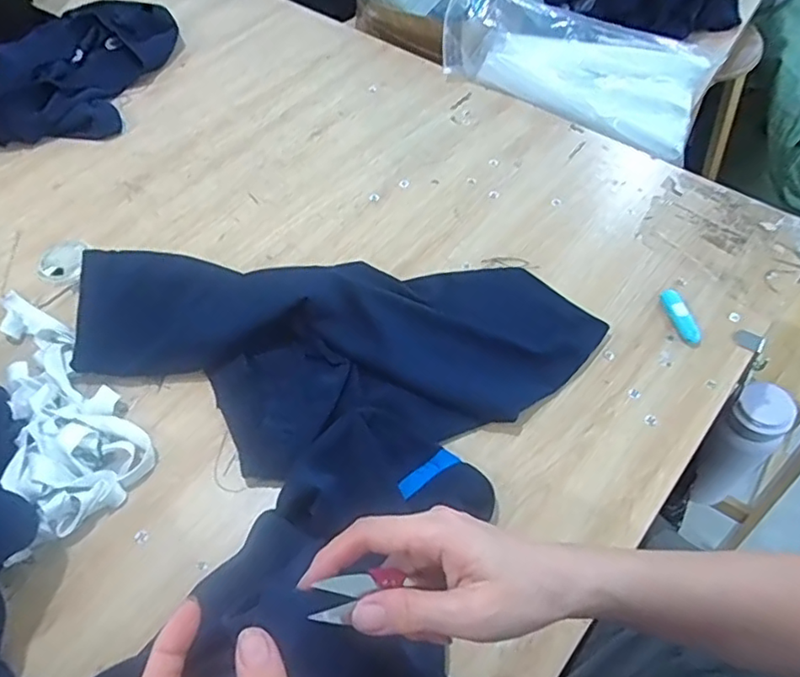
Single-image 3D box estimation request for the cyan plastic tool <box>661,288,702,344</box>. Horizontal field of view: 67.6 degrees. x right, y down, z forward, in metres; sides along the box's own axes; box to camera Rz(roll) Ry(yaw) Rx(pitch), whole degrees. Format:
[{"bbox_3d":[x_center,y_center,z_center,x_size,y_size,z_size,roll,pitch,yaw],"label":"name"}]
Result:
[{"bbox_3d":[0.301,-0.028,0.643,0.021,0.015,0.072,-8,57,-3],"label":"cyan plastic tool"}]

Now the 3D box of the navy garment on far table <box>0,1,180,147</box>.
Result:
[{"bbox_3d":[-0.503,-0.416,0.919,0.249,0.062,0.308,8,57,7],"label":"navy garment on far table"}]

